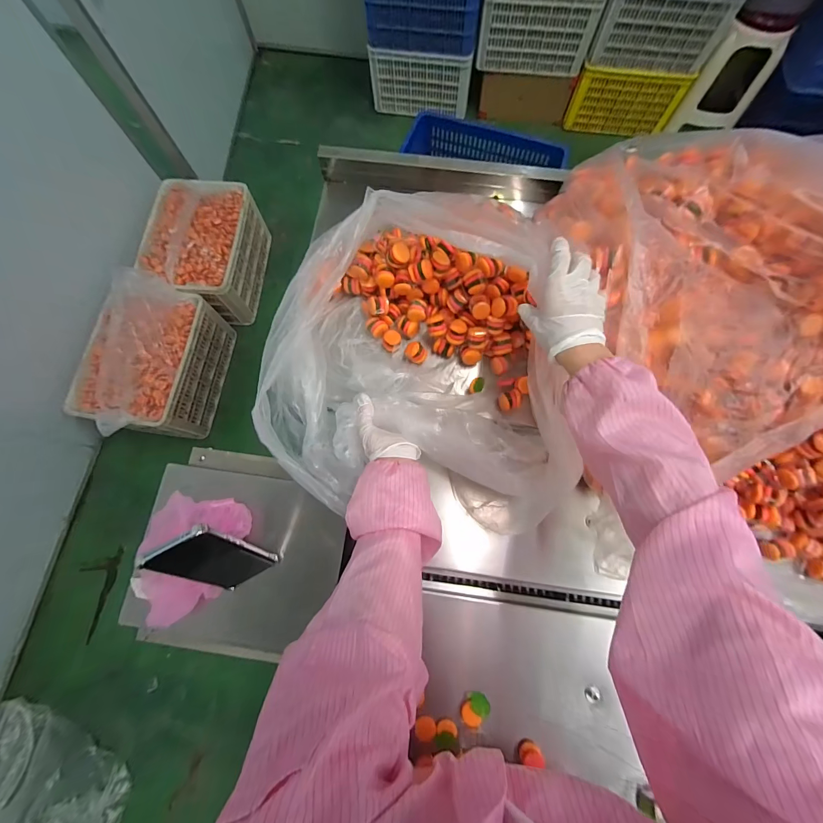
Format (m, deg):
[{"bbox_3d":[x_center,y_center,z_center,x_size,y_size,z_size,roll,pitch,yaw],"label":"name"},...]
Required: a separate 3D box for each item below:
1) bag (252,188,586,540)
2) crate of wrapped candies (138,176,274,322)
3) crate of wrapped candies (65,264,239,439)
[{"bbox_3d":[-0.004,-0.072,0.506,0.389,0.176,0.438,1,75,0],"label":"bag"},{"bbox_3d":[-0.806,-0.633,1.414,0.360,0.267,0.516,1,75,0],"label":"crate of wrapped candies"},{"bbox_3d":[-0.926,-0.176,1.272,0.361,0.374,0.539,9,75,2],"label":"crate of wrapped candies"}]

